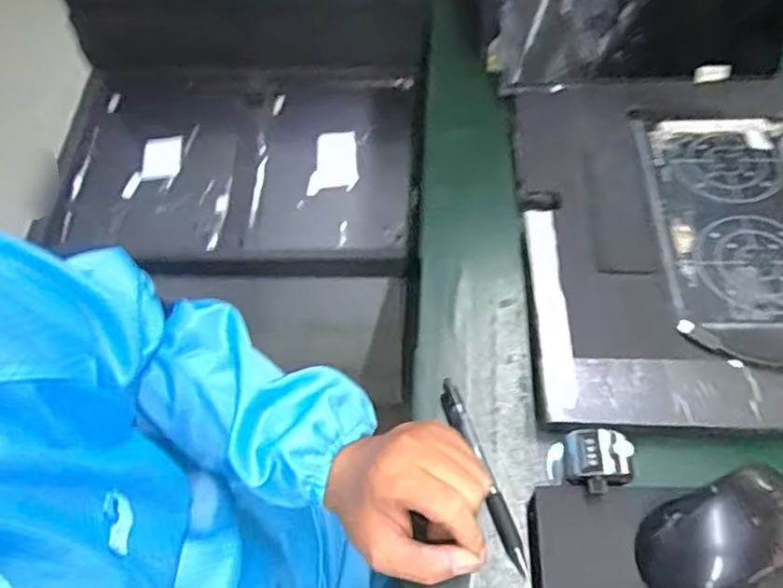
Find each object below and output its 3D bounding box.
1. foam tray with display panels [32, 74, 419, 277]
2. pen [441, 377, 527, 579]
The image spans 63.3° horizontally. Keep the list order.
[{"bbox_3d":[-0.170,-0.148,0.743,0.407,0.057,0.282,2,60,1],"label":"foam tray with display panels"},{"bbox_3d":[0.064,0.124,0.448,0.015,0.010,0.140,-16,62,-10],"label":"pen"}]

